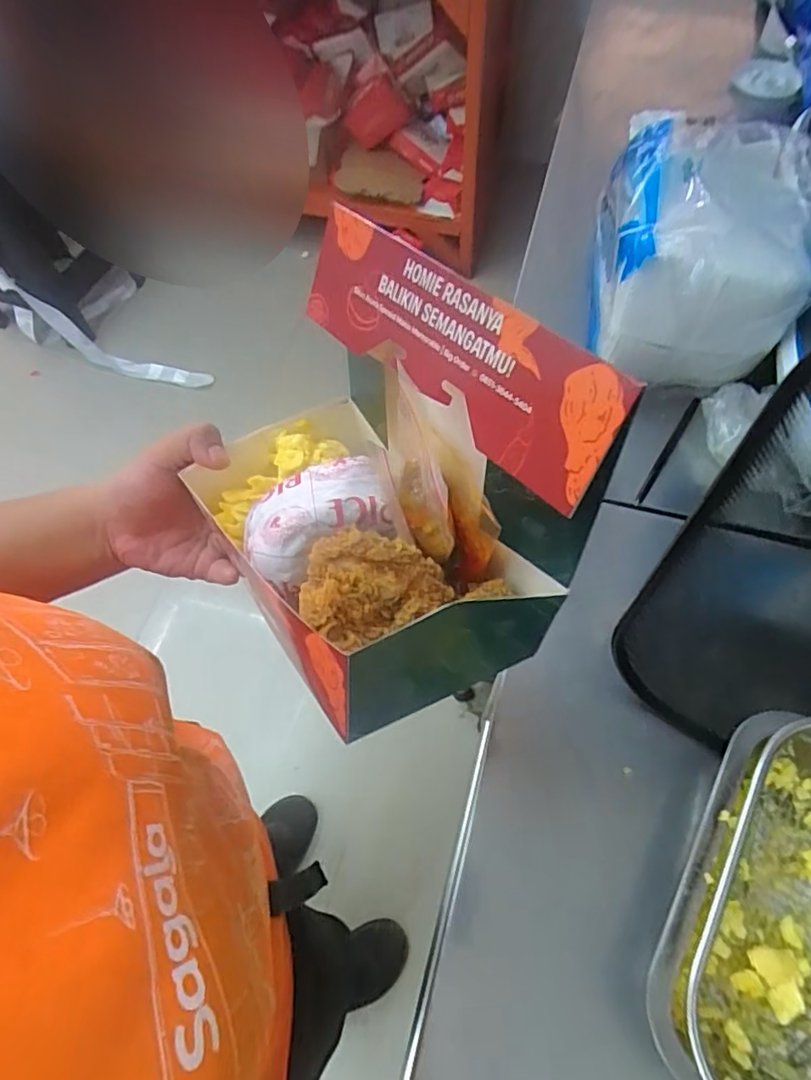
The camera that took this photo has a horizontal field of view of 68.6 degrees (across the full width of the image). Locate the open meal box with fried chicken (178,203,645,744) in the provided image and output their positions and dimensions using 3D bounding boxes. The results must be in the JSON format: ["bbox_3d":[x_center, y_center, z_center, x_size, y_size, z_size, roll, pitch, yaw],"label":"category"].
[{"bbox_3d":[-0.022,-0.030,0.264,0.124,0.143,0.183,-33,66,-16],"label":"open meal box with fried chicken"}]

